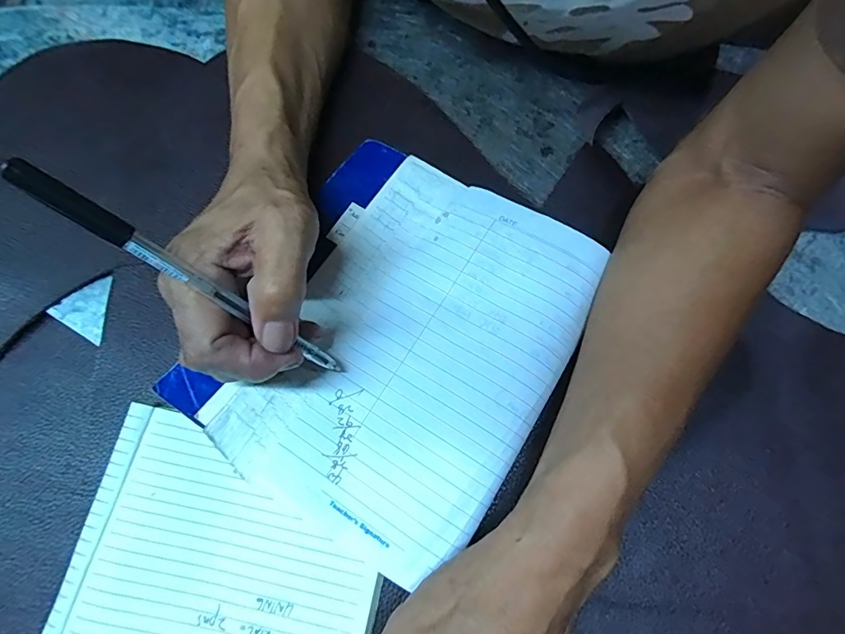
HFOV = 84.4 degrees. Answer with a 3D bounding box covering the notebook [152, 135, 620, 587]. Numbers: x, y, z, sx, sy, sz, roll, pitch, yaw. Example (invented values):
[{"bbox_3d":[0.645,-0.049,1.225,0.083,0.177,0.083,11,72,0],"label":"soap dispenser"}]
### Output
[{"bbox_3d":[-0.016,0.006,0.263,0.176,0.020,0.210,29,72,9],"label":"notebook"}]

